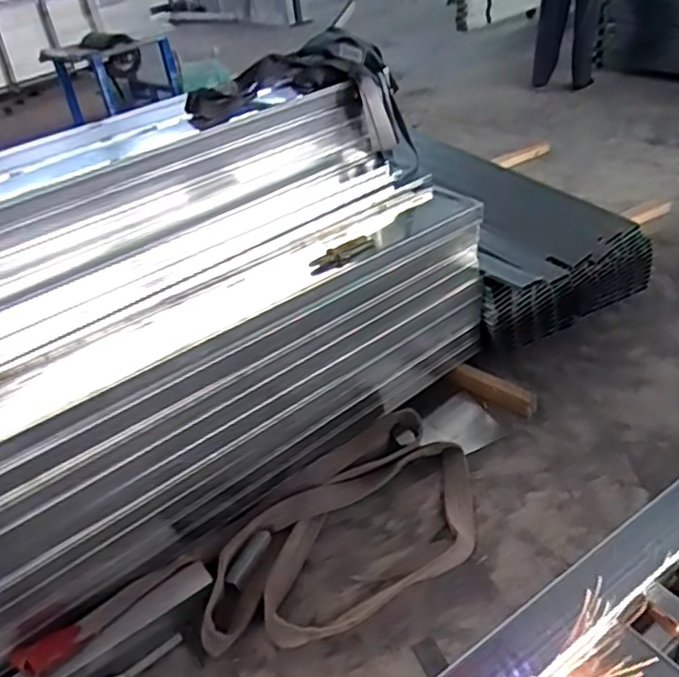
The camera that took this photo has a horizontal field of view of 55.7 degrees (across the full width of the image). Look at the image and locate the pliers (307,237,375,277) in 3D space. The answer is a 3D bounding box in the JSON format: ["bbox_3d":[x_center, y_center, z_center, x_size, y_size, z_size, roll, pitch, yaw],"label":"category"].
[{"bbox_3d":[0.005,-0.217,1.692,0.179,0.035,0.066,-25,38,-23],"label":"pliers"}]

